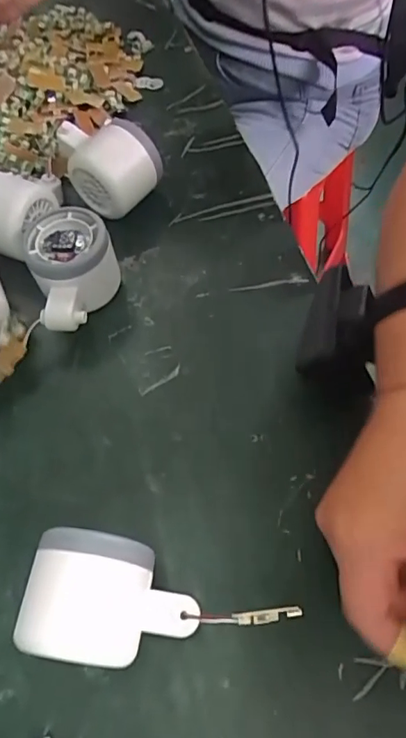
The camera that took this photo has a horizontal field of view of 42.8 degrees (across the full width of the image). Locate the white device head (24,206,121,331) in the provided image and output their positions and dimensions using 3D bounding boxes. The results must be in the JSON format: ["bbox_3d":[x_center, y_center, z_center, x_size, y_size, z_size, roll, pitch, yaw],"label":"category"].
[{"bbox_3d":[-0.090,-0.067,0.368,0.059,0.054,0.085,-14,59,-5],"label":"white device head"}]

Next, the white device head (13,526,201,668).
[{"bbox_3d":[-0.043,0.115,0.256,0.078,0.056,0.054,4,59,6],"label":"white device head"}]

